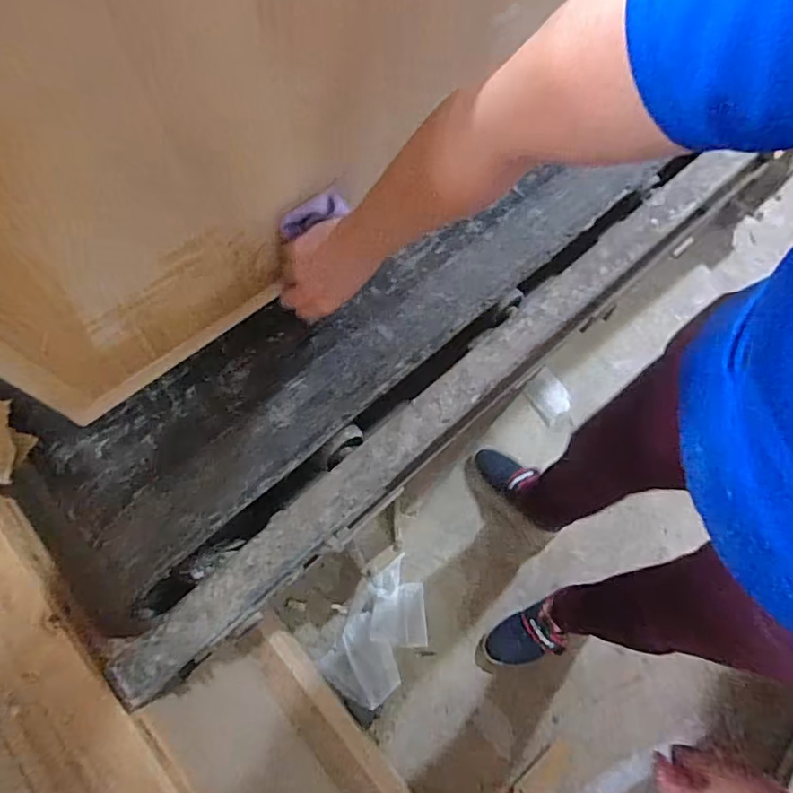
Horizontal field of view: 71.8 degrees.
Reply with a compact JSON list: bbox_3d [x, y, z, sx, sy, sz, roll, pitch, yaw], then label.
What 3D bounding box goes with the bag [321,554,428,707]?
[{"bbox_3d":[-0.029,0.488,1.142,0.161,0.030,0.270,27,71,9],"label":"bag"}]

